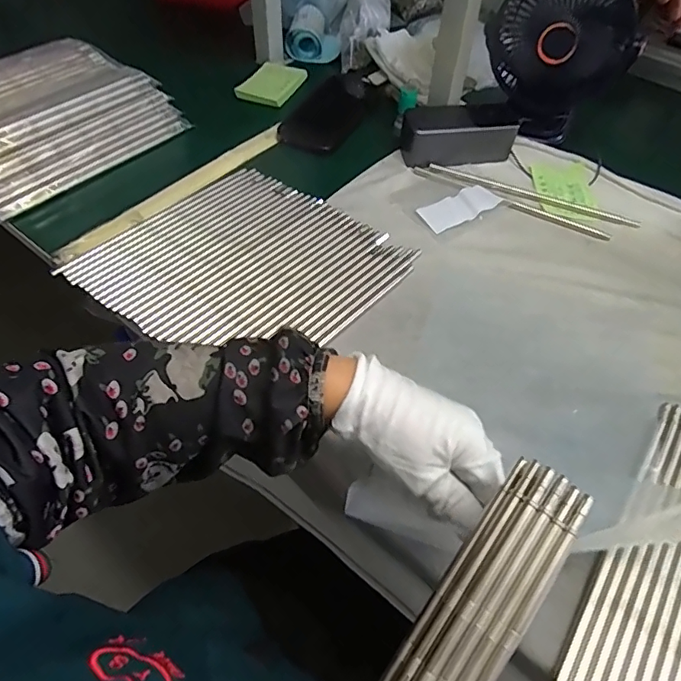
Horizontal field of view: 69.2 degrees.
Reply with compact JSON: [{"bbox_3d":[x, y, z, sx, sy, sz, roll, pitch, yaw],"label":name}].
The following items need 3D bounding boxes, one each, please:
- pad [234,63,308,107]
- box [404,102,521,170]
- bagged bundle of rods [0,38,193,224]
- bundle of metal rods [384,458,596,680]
[{"bbox_3d":[-0.097,-0.368,0.703,0.070,0.008,0.109,17,54,11],"label":"pad"},{"bbox_3d":[0.142,-0.251,0.594,0.129,0.048,0.059,-7,53,-7],"label":"box"},{"bbox_3d":[-0.358,-0.265,0.582,0.198,0.069,0.262,34,59,22],"label":"bagged bundle of rods"},{"bbox_3d":[0.042,0.156,0.219,0.038,0.015,0.223,32,77,21],"label":"bundle of metal rods"}]

